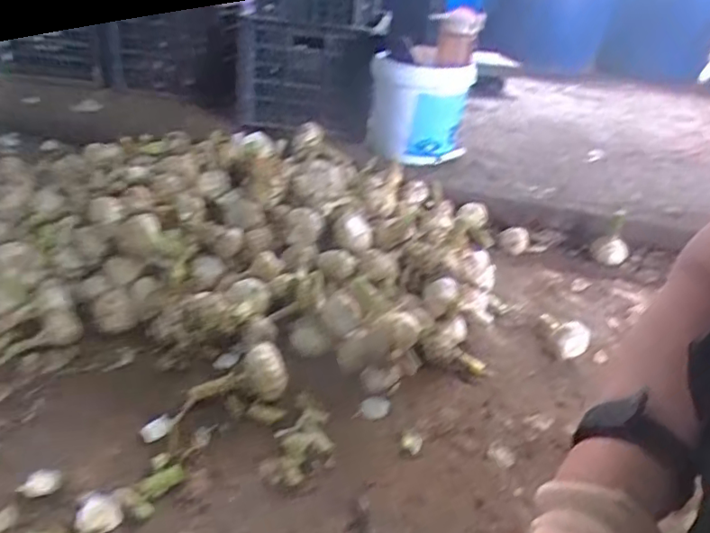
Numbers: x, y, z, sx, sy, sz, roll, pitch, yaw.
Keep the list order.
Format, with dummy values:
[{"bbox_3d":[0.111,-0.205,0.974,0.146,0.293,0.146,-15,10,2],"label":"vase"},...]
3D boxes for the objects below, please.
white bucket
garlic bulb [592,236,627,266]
[{"bbox_3d":[0.140,-0.342,1.231,0.217,0.207,0.217,7,28,4],"label":"white bucket"},{"bbox_3d":[0.498,-0.026,1.095,0.064,0.053,0.054,17,30,22],"label":"garlic bulb"}]

